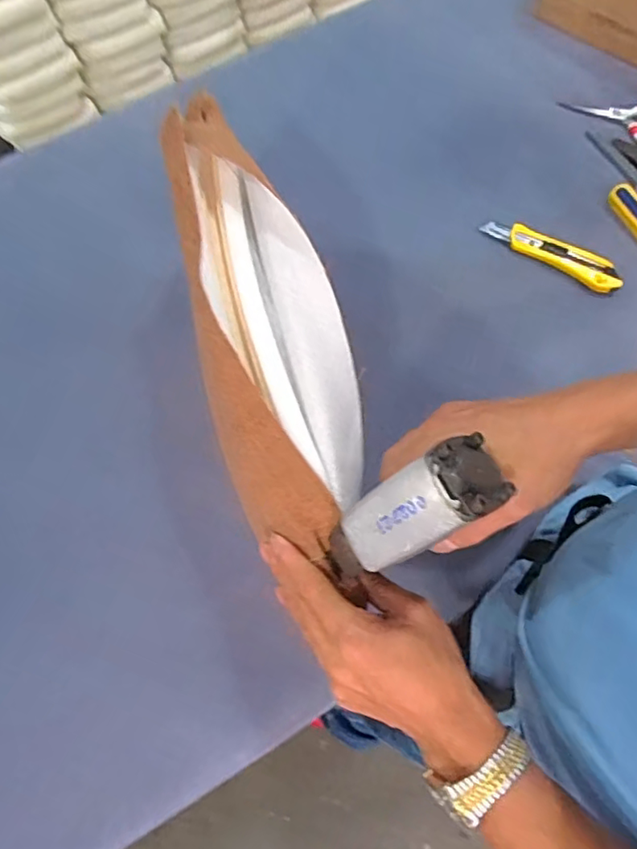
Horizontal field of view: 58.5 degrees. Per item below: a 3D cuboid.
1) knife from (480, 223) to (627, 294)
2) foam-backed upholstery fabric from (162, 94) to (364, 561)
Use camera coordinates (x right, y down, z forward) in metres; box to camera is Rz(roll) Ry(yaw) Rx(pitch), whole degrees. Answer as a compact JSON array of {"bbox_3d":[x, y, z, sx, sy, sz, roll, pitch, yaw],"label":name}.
[{"bbox_3d":[0.277,-0.206,0.673,0.167,0.011,0.040,28,71,9],"label":"knife"},{"bbox_3d":[-0.040,-0.084,0.411,0.102,0.043,0.333,-15,77,-7],"label":"foam-backed upholstery fabric"}]

